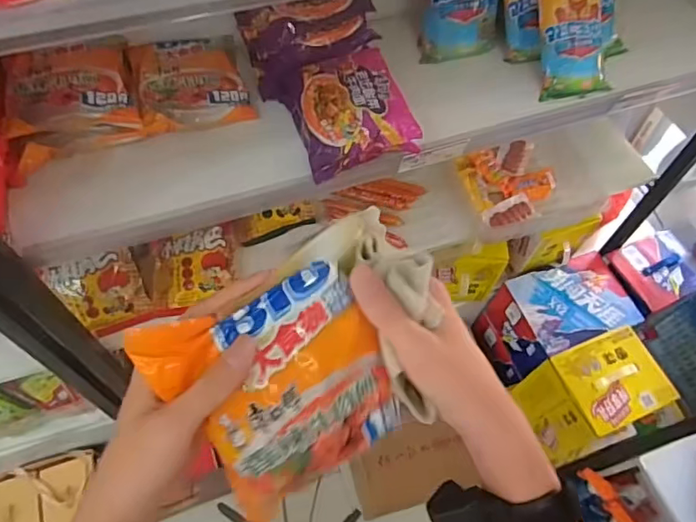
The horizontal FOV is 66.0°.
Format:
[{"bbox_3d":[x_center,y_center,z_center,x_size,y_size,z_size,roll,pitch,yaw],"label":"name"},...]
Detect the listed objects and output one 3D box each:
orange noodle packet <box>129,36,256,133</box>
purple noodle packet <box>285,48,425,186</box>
[{"bbox_3d":[-0.228,-0.263,0.781,0.152,0.037,0.177,-15,62,-12],"label":"orange noodle packet"},{"bbox_3d":[0.002,-0.206,0.732,0.147,0.059,0.156,-16,62,-12],"label":"purple noodle packet"}]

